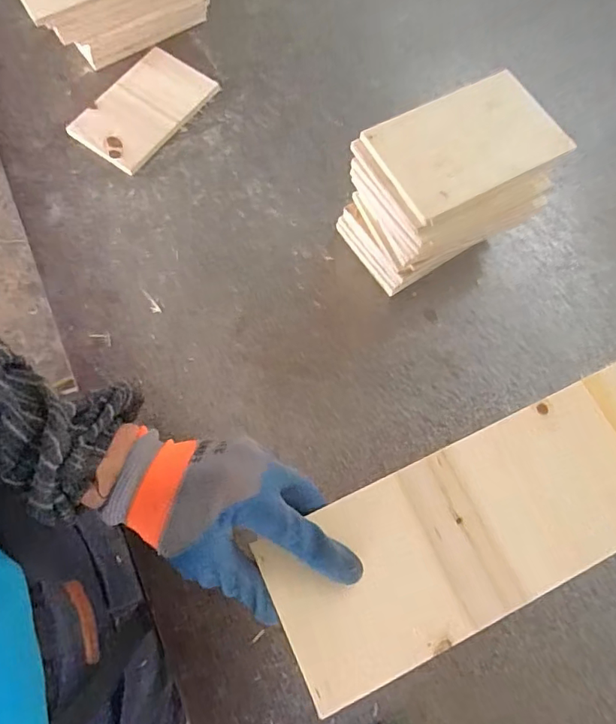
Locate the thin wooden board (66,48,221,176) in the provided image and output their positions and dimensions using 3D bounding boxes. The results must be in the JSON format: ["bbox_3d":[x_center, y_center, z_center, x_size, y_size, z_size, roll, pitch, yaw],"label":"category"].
[{"bbox_3d":[-0.223,-0.344,0.700,0.112,0.015,0.177,36,72,9],"label":"thin wooden board"}]

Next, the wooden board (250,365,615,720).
[{"bbox_3d":[0.142,0.106,0.370,0.345,0.010,0.114,-25,73,-11],"label":"wooden board"}]

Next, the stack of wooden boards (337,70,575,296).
[{"bbox_3d":[0.152,-0.189,0.589,0.196,0.171,0.128,-28,75,-9],"label":"stack of wooden boards"}]

